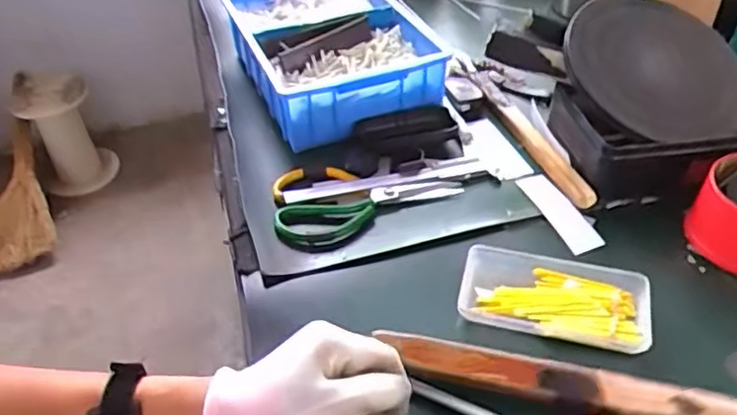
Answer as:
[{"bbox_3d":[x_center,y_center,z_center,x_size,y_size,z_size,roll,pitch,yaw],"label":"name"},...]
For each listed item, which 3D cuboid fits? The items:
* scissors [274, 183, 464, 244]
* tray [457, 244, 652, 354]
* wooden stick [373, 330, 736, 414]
[{"bbox_3d":[0.005,0.003,0.643,0.189,0.019,0.052,-15,42,-10],"label":"scissors"},{"bbox_3d":[0.158,0.073,0.554,0.153,0.021,0.079,8,43,13],"label":"tray"},{"bbox_3d":[0.145,0.131,0.482,0.257,0.029,0.035,6,43,11],"label":"wooden stick"}]

